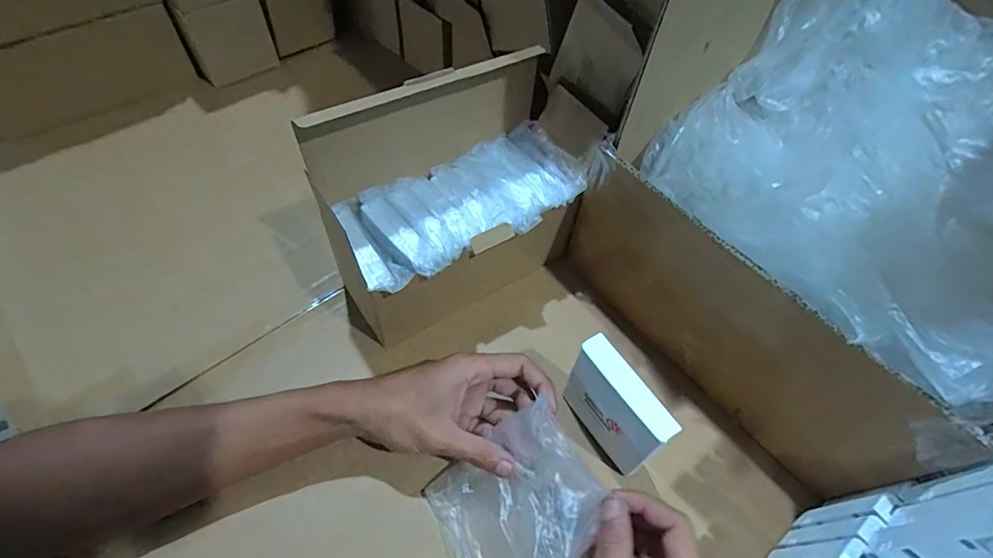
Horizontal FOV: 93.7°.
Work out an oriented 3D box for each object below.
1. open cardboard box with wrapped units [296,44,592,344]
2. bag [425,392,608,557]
[{"bbox_3d":[-0.031,-0.064,0.402,0.218,0.185,0.119,-29,62,-21],"label":"open cardboard box with wrapped units"},{"bbox_3d":[0.012,0.160,0.319,0.117,0.042,0.110,-39,55,-1],"label":"bag"}]

